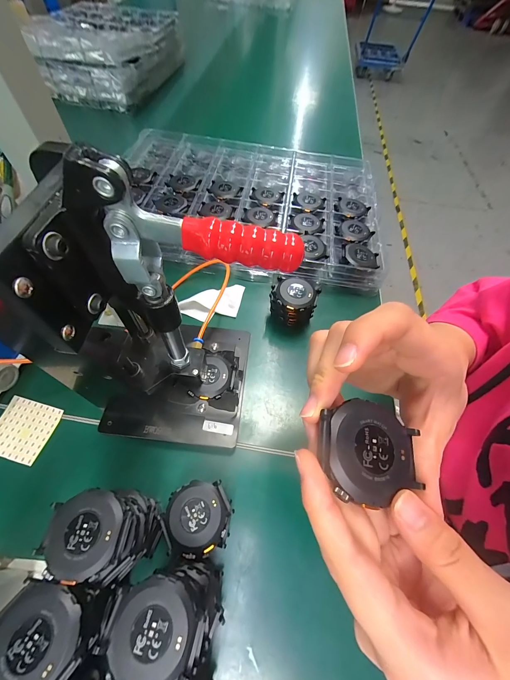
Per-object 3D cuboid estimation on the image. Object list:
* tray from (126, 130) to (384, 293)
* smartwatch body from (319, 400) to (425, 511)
[{"bbox_3d":[-0.011,-0.229,0.455,0.423,0.049,0.331,7,59,0],"label":"tray"},{"bbox_3d":[0.056,0.053,0.131,0.047,0.009,0.045,5,59,-1],"label":"smartwatch body"}]

